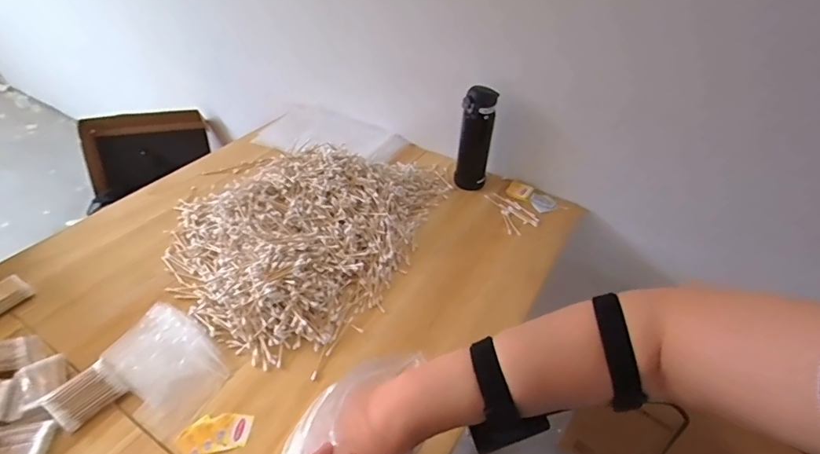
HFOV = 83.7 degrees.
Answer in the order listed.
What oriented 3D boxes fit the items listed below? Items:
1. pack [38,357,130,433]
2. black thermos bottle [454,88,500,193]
[{"bbox_3d":[-0.411,0.213,0.583,0.053,0.027,0.077,27,47,24],"label":"pack"},{"bbox_3d":[0.131,-0.179,0.922,0.065,0.208,0.058,17,43,15],"label":"black thermos bottle"}]

